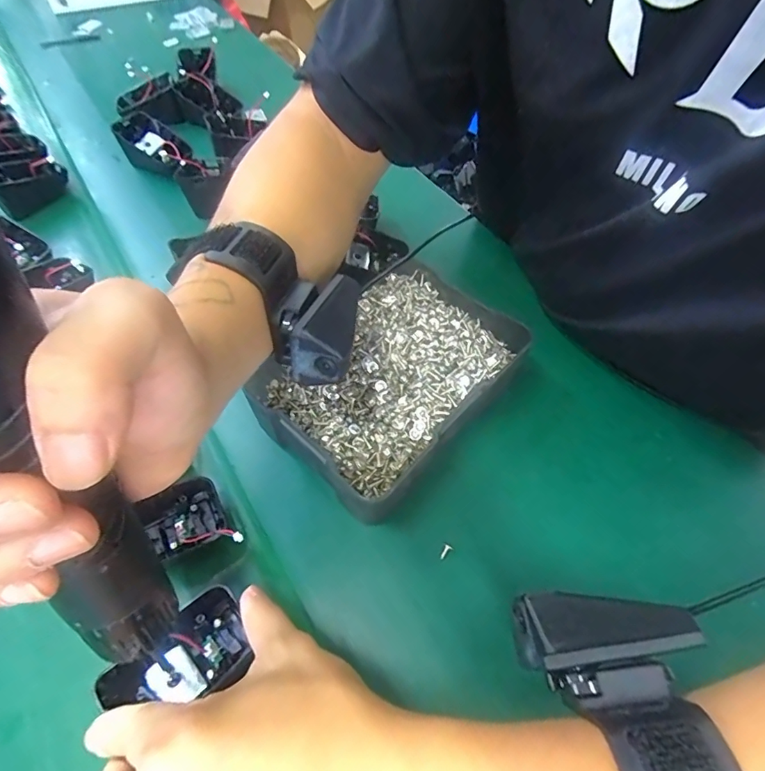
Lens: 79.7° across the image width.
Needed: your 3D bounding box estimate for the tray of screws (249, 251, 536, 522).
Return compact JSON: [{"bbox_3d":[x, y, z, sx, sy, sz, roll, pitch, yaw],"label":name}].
[{"bbox_3d":[0.009,-0.007,0.309,0.118,0.046,0.167,39,67,23],"label":"tray of screws"}]

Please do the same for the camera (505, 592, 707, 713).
[{"bbox_3d":[0.091,0.106,0.184,0.072,0.016,0.038,2,58,3],"label":"camera"}]

